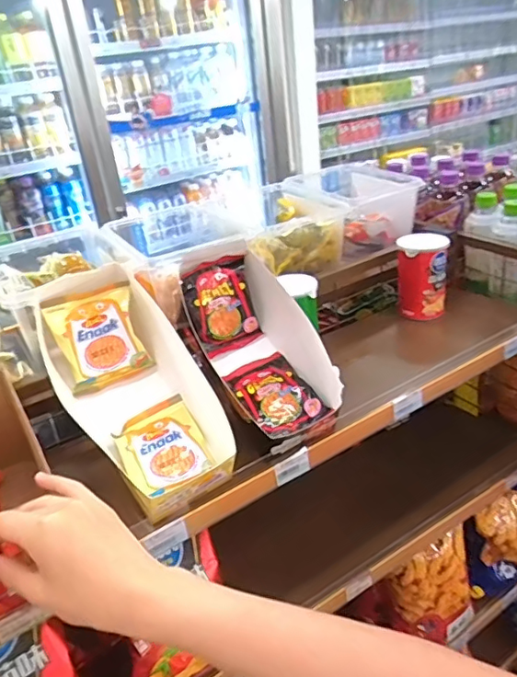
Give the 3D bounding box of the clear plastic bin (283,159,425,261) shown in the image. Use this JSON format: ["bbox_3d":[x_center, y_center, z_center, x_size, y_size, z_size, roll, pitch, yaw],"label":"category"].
[{"bbox_3d":[0.145,-0.210,0.902,0.165,0.108,0.204,-20,32,-24],"label":"clear plastic bin"}]

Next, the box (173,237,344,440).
[{"bbox_3d":[0.001,0.000,0.597,0.117,0.152,0.181,-20,32,-24],"label":"box"}]

